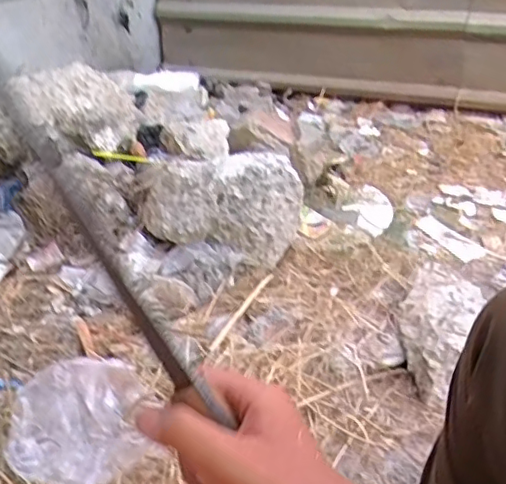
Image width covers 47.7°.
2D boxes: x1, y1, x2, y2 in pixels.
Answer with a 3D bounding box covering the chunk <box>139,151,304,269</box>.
[{"bbox_3d":[-0.077,-0.103,1.322,0.358,0.212,0.248,0,33,-3],"label":"chunk"}]

